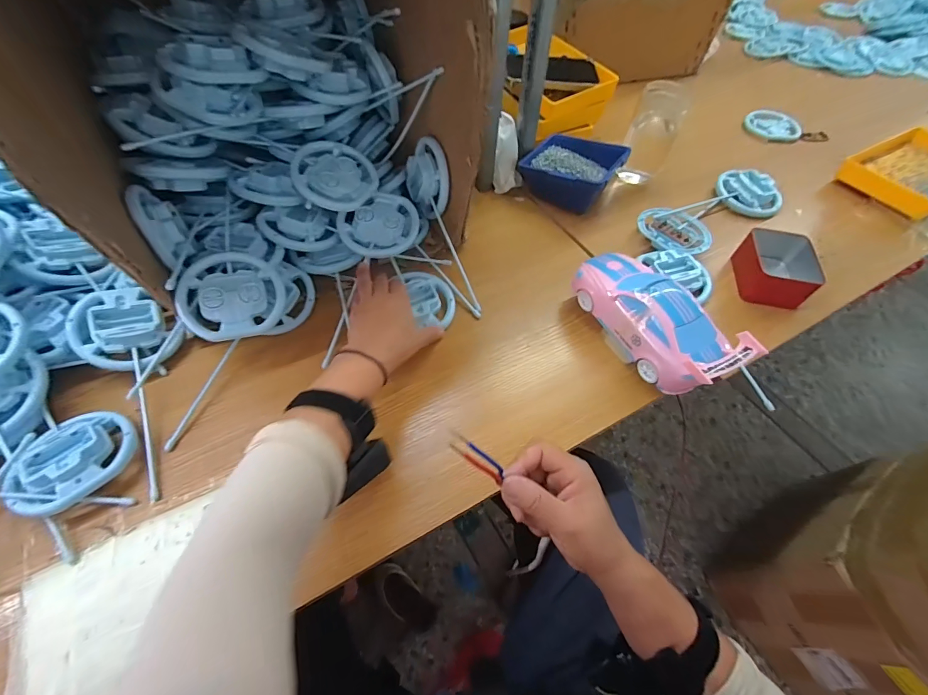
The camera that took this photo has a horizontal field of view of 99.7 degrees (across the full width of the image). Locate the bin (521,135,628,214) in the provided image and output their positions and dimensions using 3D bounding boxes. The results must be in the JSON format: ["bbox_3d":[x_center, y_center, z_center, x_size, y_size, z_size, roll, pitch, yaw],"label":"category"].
[{"bbox_3d":[0.173,-0.282,0.635,0.142,0.072,0.120,33,62,18],"label":"bin"}]

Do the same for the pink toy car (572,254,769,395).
[{"bbox_3d":[0.211,-0.037,0.444,0.085,0.067,0.200,-23,60,-16],"label":"pink toy car"}]

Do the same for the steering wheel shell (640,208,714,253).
[{"bbox_3d":[0.311,-0.174,0.577,0.094,0.016,0.104,-20,60,-14],"label":"steering wheel shell"}]

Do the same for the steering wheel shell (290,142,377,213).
[{"bbox_3d":[-0.166,-0.221,0.502,0.100,0.018,0.092,5,73,-16],"label":"steering wheel shell"}]

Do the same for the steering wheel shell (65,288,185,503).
[{"bbox_3d":[-0.360,0.041,0.432,0.100,0.045,0.258,-22,73,-13],"label":"steering wheel shell"}]

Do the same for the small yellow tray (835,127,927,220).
[{"bbox_3d":[0.748,-0.292,0.649,0.209,0.039,0.148,-22,60,-16],"label":"small yellow tray"}]

